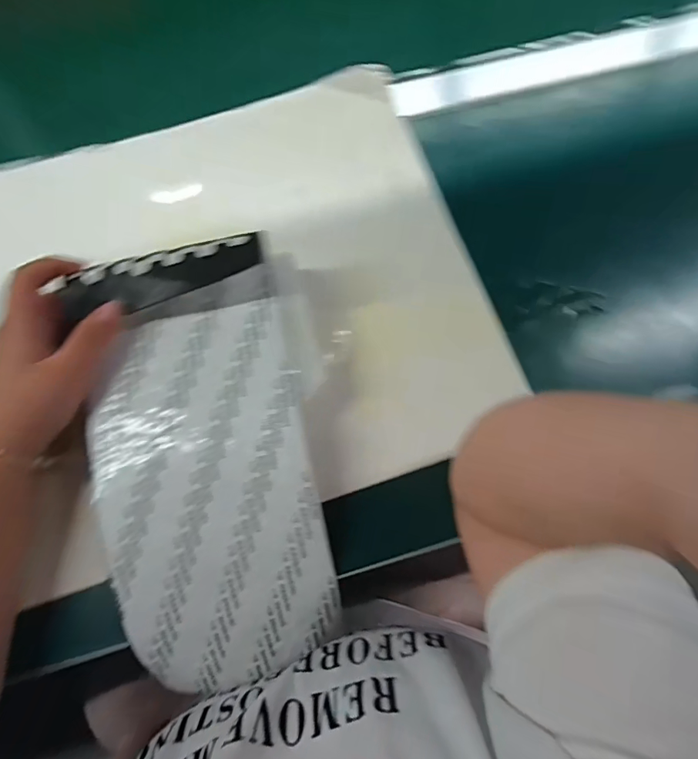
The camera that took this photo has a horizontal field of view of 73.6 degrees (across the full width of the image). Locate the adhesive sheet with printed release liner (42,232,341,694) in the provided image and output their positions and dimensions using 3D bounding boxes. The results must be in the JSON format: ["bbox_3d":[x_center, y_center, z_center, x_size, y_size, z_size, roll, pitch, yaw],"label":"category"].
[{"bbox_3d":[-0.092,0.061,0.308,0.136,0.035,0.288,-9,90,-2],"label":"adhesive sheet with printed release liner"}]

